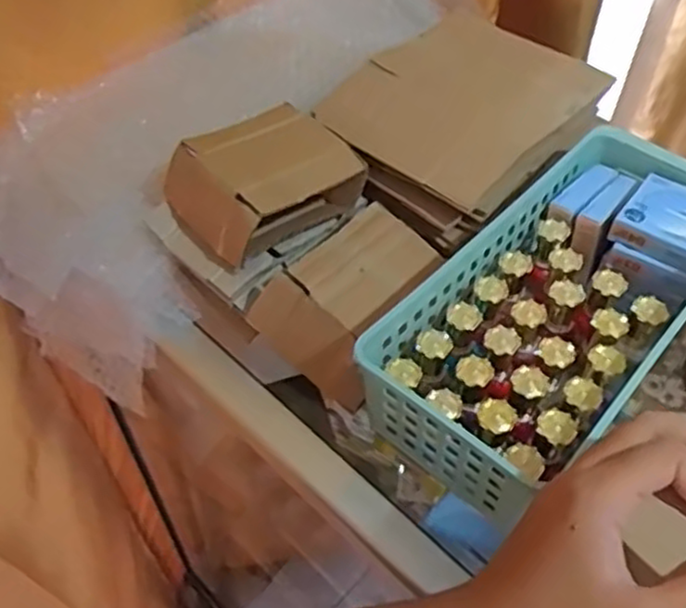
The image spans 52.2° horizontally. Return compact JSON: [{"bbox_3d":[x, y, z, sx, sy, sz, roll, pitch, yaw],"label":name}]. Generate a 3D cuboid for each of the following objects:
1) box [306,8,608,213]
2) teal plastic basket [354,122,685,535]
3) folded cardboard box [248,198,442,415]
[{"bbox_3d":[0.094,-0.165,0.558,0.164,0.015,0.202,33,60,24],"label":"box"},{"bbox_3d":[0.153,-0.003,0.473,0.135,0.074,0.298,35,57,25],"label":"teal plastic basket"},{"bbox_3d":[0.008,-0.005,0.494,0.085,0.052,0.122,31,55,23],"label":"folded cardboard box"}]

